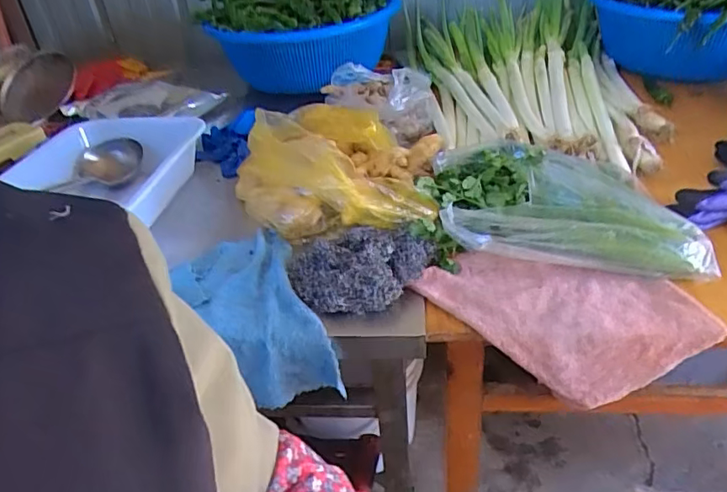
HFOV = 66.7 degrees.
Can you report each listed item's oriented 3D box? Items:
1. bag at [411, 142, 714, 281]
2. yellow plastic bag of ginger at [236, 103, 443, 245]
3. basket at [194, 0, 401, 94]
[{"bbox_3d":[0.239,-0.049,0.693,0.333,0.086,0.184,1,38,9],"label":"bag"},{"bbox_3d":[-0.047,-0.120,0.780,0.286,0.123,0.229,-3,38,4],"label":"yellow plastic bag of ginger"},{"bbox_3d":[-0.128,-0.396,1.066,0.355,0.179,0.345,-7,38,-1],"label":"basket"}]

